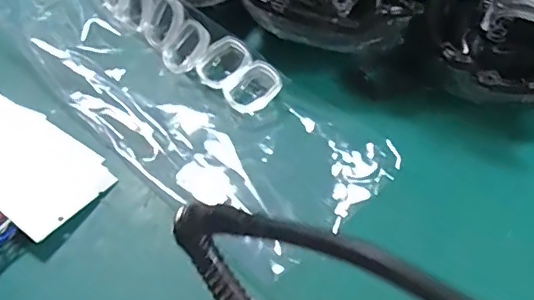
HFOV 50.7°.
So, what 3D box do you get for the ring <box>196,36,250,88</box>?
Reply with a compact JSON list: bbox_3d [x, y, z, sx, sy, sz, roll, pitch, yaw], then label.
[{"bbox_3d":[-0.033,-0.067,0.443,0.044,0.014,0.034,-39,69,-1],"label":"ring"}]

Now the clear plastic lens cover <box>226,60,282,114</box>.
[{"bbox_3d":[-0.009,-0.048,0.433,0.044,0.009,0.034,-42,72,-4],"label":"clear plastic lens cover"}]

